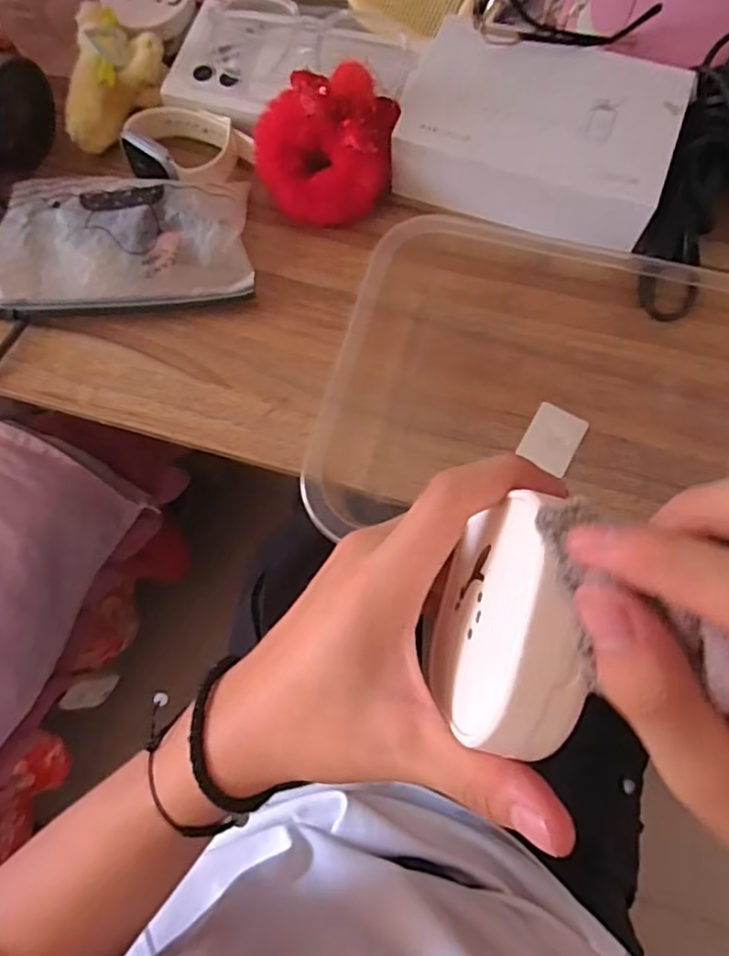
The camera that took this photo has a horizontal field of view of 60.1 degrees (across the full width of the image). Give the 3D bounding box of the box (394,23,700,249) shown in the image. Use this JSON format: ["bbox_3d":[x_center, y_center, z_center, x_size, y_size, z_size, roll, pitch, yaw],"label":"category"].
[{"bbox_3d":[0.107,-0.219,0.400,0.166,0.038,0.128,19,75,8],"label":"box"}]

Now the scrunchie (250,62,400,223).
[{"bbox_3d":[-0.024,-0.210,0.395,0.088,0.062,0.069,-5,73,1],"label":"scrunchie"}]

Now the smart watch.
[{"bbox_3d":[-0.121,-0.222,0.417,0.070,0.031,0.062,34,77,11],"label":"smart watch"}]

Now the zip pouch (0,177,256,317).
[{"bbox_3d":[-0.157,-0.152,0.405,0.164,0.031,0.086,-2,73,1],"label":"zip pouch"}]

